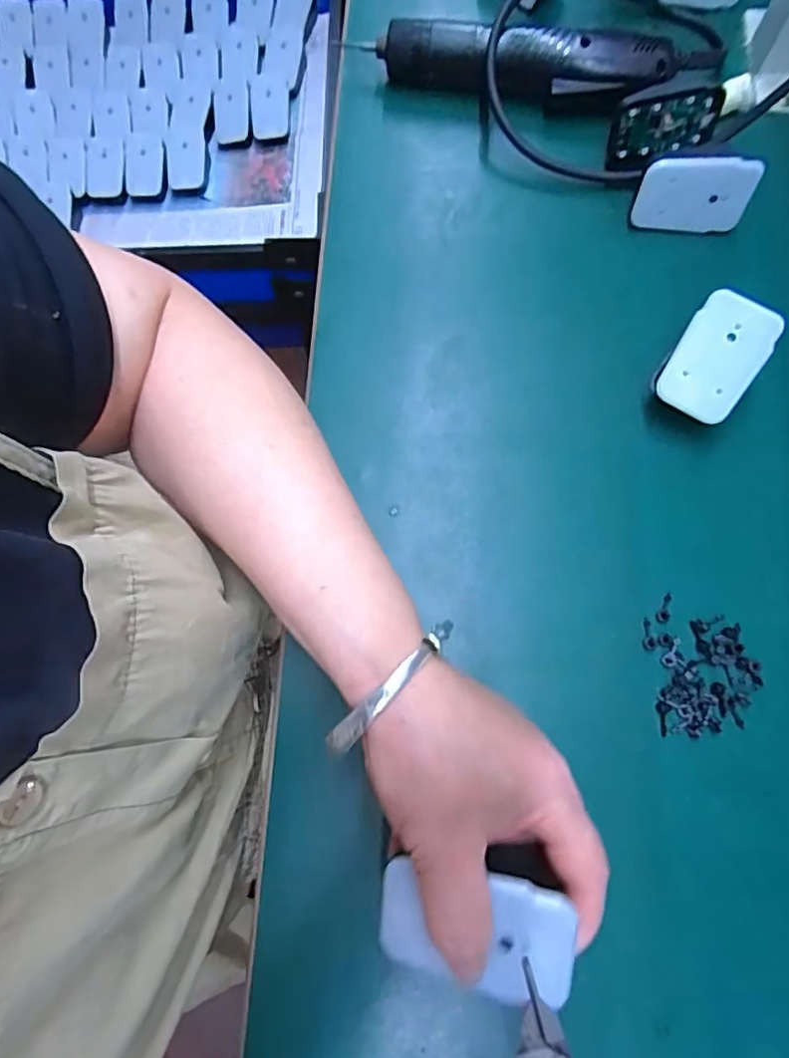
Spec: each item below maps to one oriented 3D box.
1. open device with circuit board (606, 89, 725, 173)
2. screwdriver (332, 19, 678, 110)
[{"bbox_3d":[0.180,-0.266,0.378,0.070,0.040,0.012,-9,75,-1],"label":"open device with circuit board"},{"bbox_3d":[0.076,-0.321,0.395,0.214,0.044,0.033,9,75,4],"label":"screwdriver"}]

